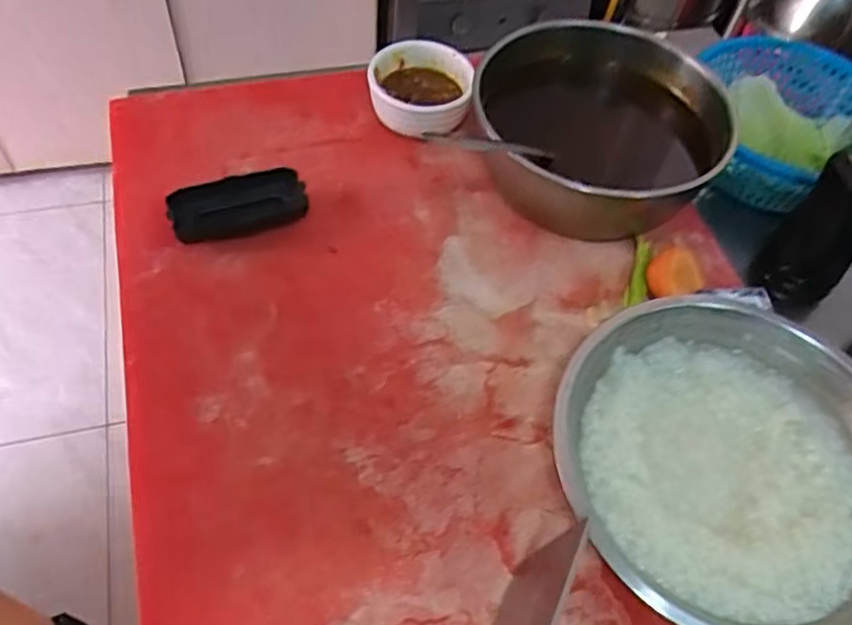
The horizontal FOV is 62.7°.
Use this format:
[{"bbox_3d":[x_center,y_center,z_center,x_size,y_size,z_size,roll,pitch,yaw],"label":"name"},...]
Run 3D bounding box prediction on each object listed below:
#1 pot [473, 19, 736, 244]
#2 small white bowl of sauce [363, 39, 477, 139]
[{"bbox_3d":[0.146,-0.162,0.625,0.206,0.095,0.193,2,55,-3],"label":"pot"},{"bbox_3d":[-0.004,-0.214,0.669,0.091,0.057,0.080,8,55,1],"label":"small white bowl of sauce"}]

